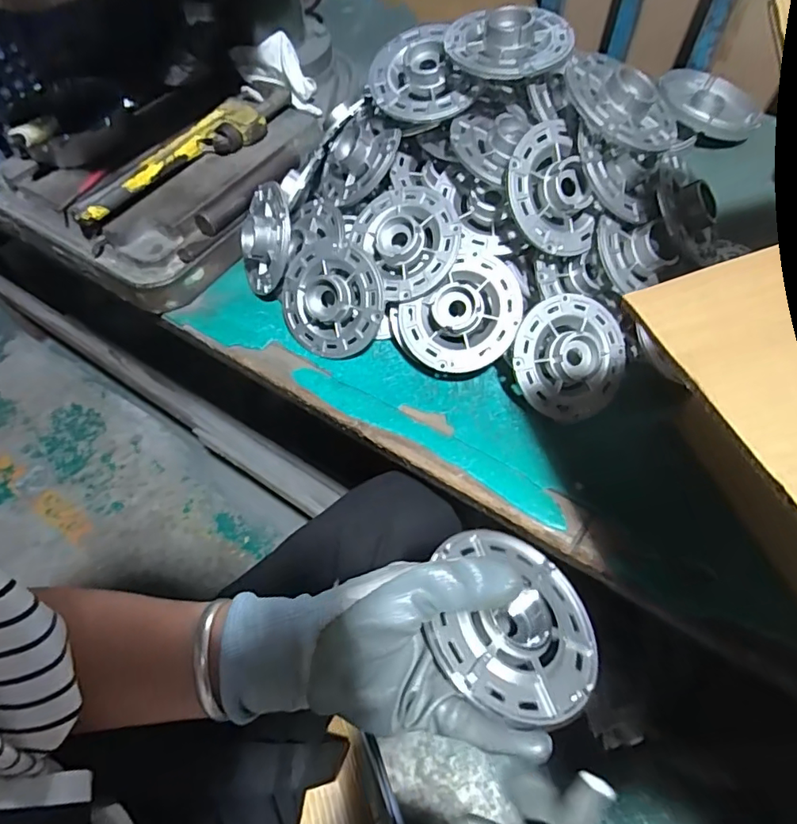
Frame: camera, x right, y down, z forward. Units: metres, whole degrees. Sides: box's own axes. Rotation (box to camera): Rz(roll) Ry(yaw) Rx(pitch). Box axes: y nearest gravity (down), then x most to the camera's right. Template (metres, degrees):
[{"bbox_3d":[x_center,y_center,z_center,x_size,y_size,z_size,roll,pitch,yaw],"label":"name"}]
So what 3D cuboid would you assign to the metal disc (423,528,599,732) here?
[{"bbox_3d":[0.069,0.118,0.307,0.099,0.013,0.109,16,41,-17],"label":"metal disc"}]

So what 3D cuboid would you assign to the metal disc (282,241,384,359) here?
[{"bbox_3d":[-0.066,-0.106,0.509,0.105,0.105,0.025,32,20,16],"label":"metal disc"}]

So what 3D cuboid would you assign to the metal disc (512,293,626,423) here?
[{"bbox_3d":[0.155,-0.048,0.474,0.108,0.023,0.109,0,91,-16],"label":"metal disc"}]

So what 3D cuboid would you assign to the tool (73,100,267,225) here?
[{"bbox_3d":[-0.250,-0.277,0.583,0.227,0.030,0.045,-40,66,-21],"label":"tool"}]

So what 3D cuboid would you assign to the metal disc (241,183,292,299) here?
[{"bbox_3d":[-0.139,-0.176,0.546,0.028,0.108,0.083,-2,17,-39],"label":"metal disc"}]

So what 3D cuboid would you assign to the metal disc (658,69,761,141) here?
[{"bbox_3d":[0.424,-0.415,0.716,0.136,0.033,0.137,7,58,5],"label":"metal disc"}]

